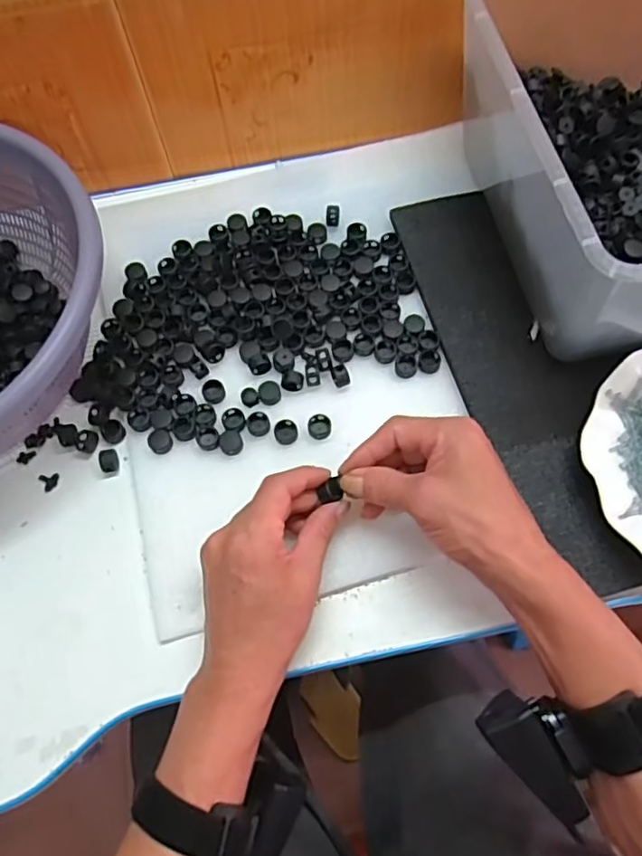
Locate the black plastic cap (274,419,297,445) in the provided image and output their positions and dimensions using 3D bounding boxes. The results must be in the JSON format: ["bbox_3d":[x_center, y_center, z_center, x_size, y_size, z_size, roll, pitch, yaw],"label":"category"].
[{"bbox_3d":[-0.026,0.003,0.460,0.017,0.005,0.017,-1,67,2],"label":"black plastic cap"}]

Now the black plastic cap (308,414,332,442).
[{"bbox_3d":[-0.001,-0.002,0.462,0.017,0.011,0.019,-10,67,-2],"label":"black plastic cap"}]

